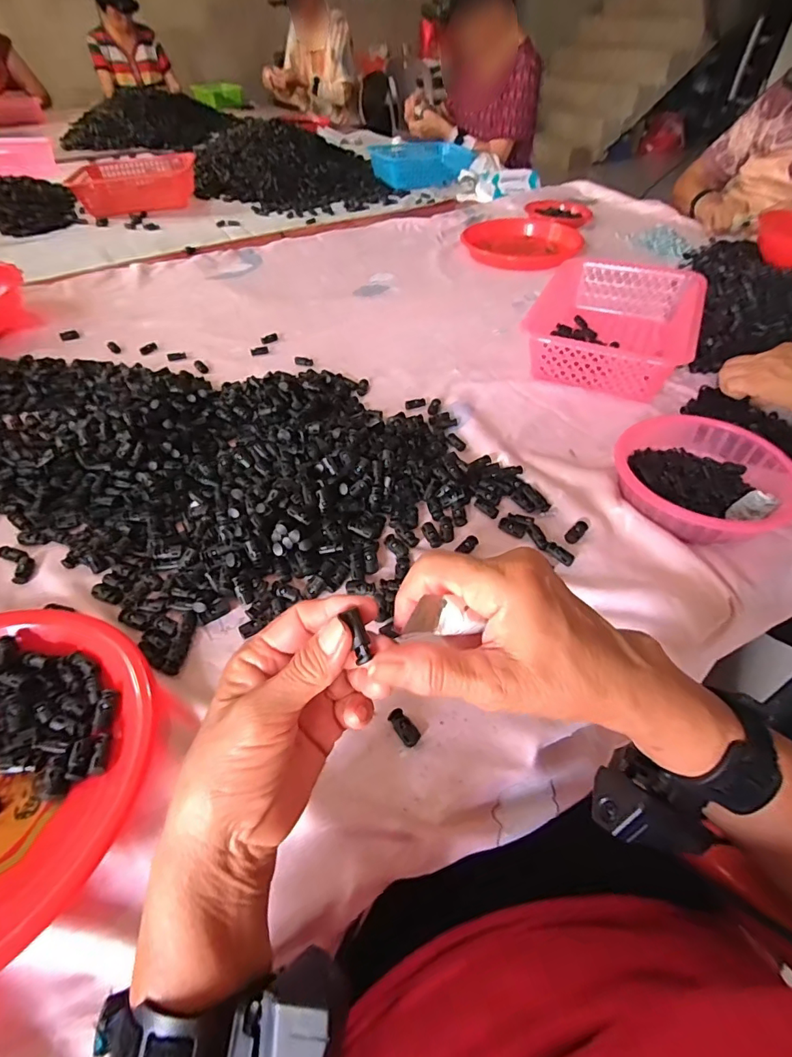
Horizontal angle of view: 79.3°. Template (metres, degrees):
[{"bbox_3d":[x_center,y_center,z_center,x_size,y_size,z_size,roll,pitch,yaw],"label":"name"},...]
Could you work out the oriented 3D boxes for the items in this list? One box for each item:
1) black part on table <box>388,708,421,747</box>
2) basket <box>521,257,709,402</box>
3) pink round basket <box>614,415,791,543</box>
[{"bbox_3d":[0.006,0.147,0.354,0.013,0.009,0.027,-35,55,-27],"label":"black part on table"},{"bbox_3d":[0.324,-0.302,0.725,0.217,0.088,0.282,19,51,17],"label":"basket"},{"bbox_3d":[0.318,-0.053,0.513,0.164,0.056,0.171,-1,47,1],"label":"pink round basket"}]

